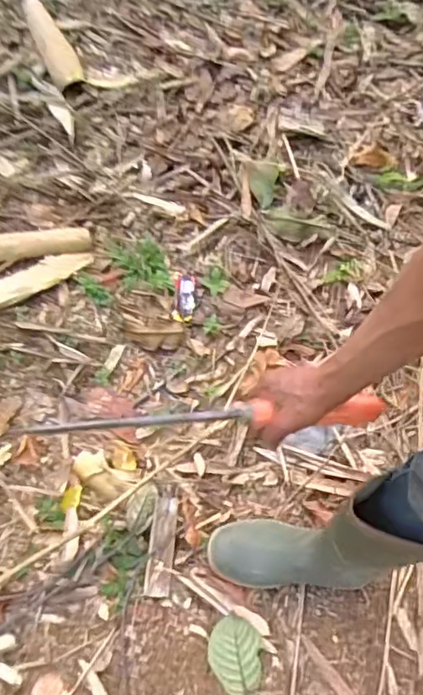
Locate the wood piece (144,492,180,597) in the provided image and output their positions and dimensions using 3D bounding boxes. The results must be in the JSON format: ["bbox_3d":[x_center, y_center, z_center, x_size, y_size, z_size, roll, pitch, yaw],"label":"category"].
[{"bbox_3d":[-0.076,0.304,0.897,0.038,0.013,0.152,7,63,-2],"label":"wood piece"}]

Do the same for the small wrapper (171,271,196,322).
[{"bbox_3d":[-0.055,-0.101,1.133,0.044,0.006,0.113,3,63,-4],"label":"small wrapper"}]

